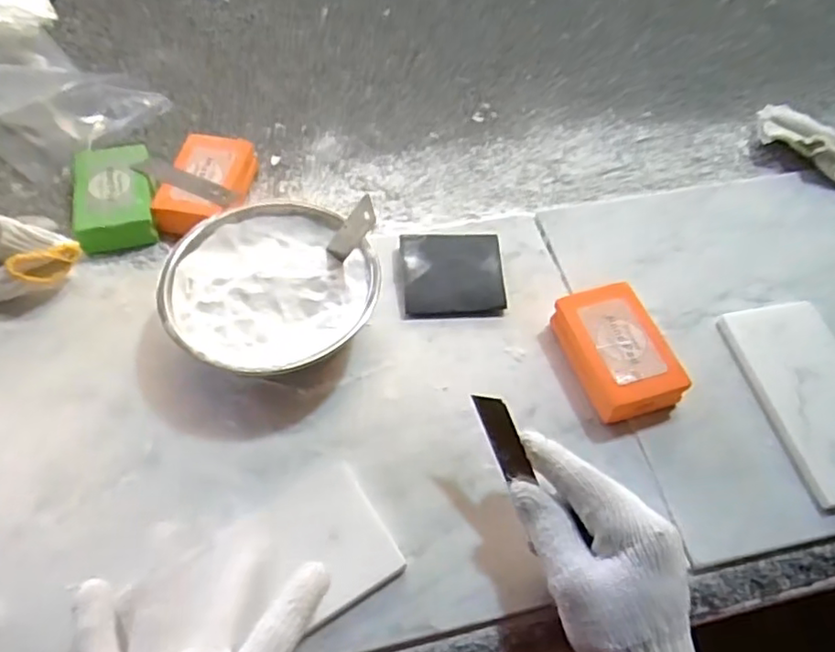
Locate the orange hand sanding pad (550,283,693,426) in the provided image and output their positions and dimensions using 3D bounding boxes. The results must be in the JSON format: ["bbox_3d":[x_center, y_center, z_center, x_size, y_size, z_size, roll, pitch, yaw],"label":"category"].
[{"bbox_3d":[0.141,0.019,0.453,0.060,0.034,0.095,-15,57,-13],"label":"orange hand sanding pad"}]

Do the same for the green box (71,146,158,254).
[{"bbox_3d":[-0.253,-0.109,0.533,0.058,0.028,0.092,-12,56,-11],"label":"green box"}]

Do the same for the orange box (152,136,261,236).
[{"bbox_3d":[-0.178,-0.119,0.545,0.060,0.034,0.097,6,54,1],"label":"orange box"}]

